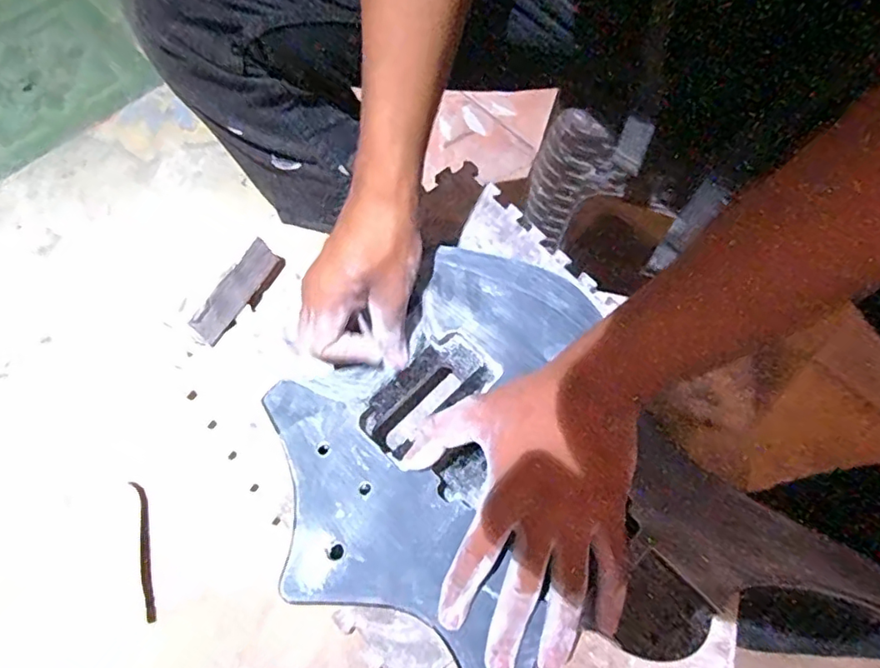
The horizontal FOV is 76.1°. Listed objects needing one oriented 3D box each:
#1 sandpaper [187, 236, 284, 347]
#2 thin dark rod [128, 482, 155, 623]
[{"bbox_3d":[-0.160,-0.033,0.448,0.012,0.043,0.089,28,71,11],"label":"sandpaper"},{"bbox_3d":[-0.209,0.152,0.399,0.010,0.004,0.097,-17,69,-7],"label":"thin dark rod"}]

